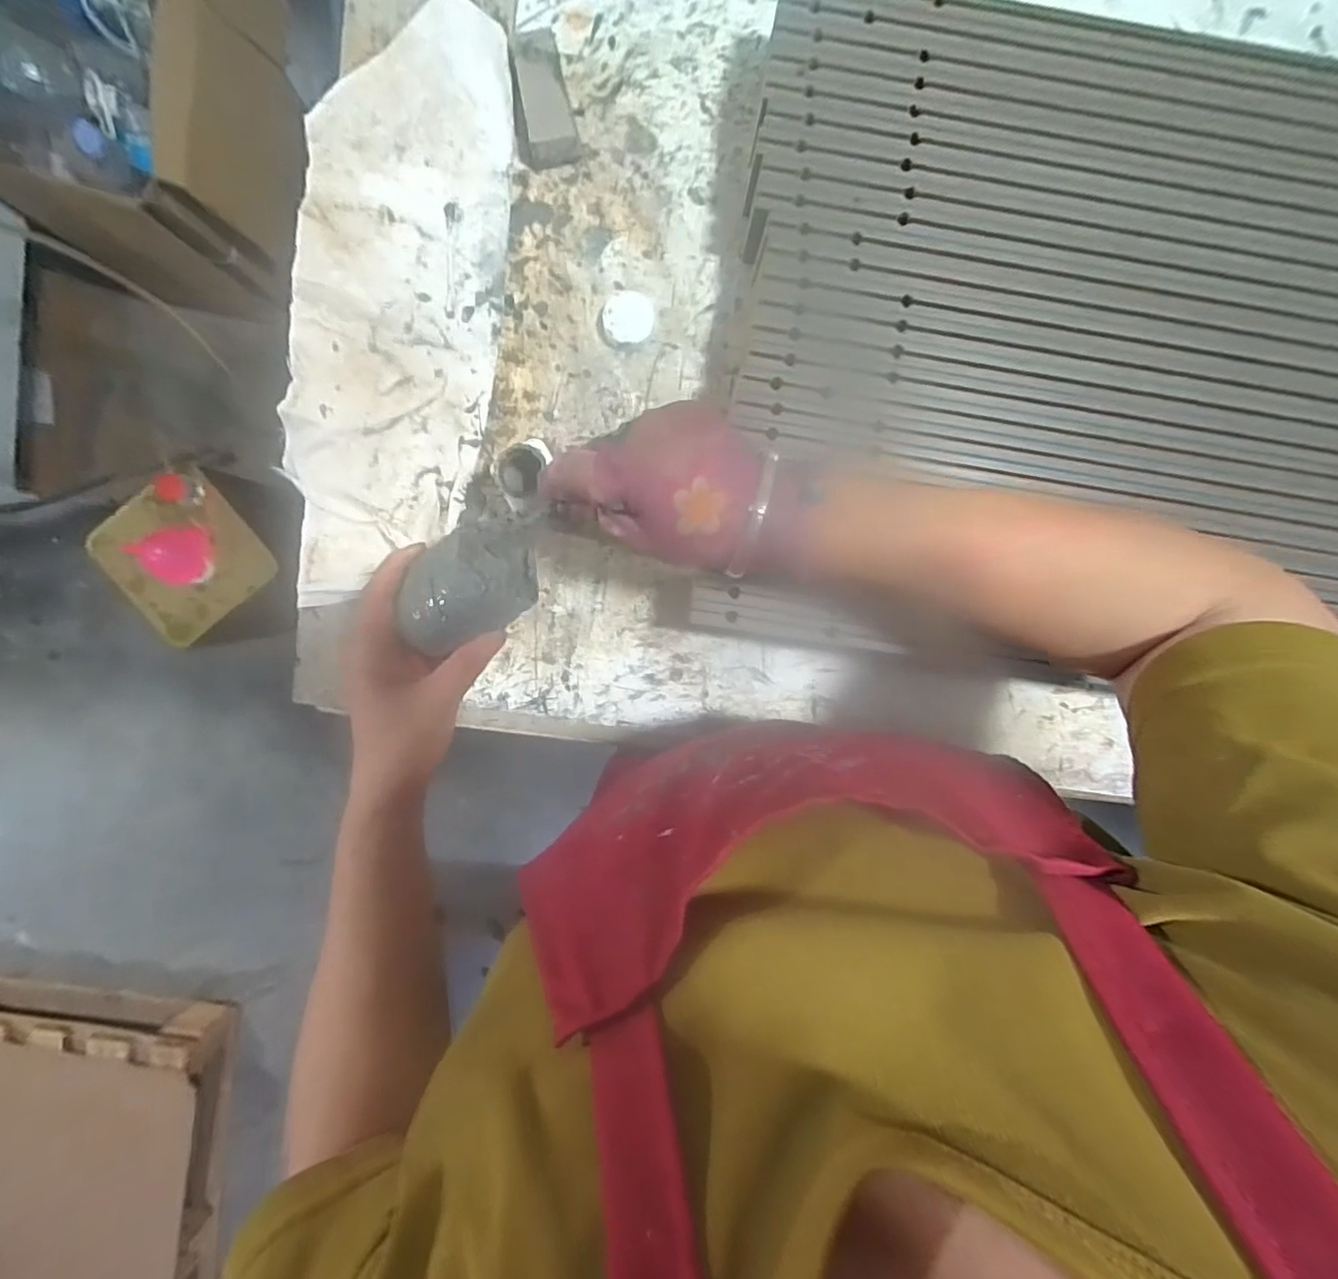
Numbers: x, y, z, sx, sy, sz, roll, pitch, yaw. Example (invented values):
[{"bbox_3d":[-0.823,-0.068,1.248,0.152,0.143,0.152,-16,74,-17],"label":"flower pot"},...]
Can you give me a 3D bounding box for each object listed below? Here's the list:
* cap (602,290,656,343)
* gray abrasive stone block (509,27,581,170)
[{"bbox_3d":[-0.027,-0.219,0.408,0.034,0.015,0.032,0,96,-2],"label":"cap"},{"bbox_3d":[-0.084,-0.354,0.391,0.039,0.023,0.076,-11,96,-1],"label":"gray abrasive stone block"}]

